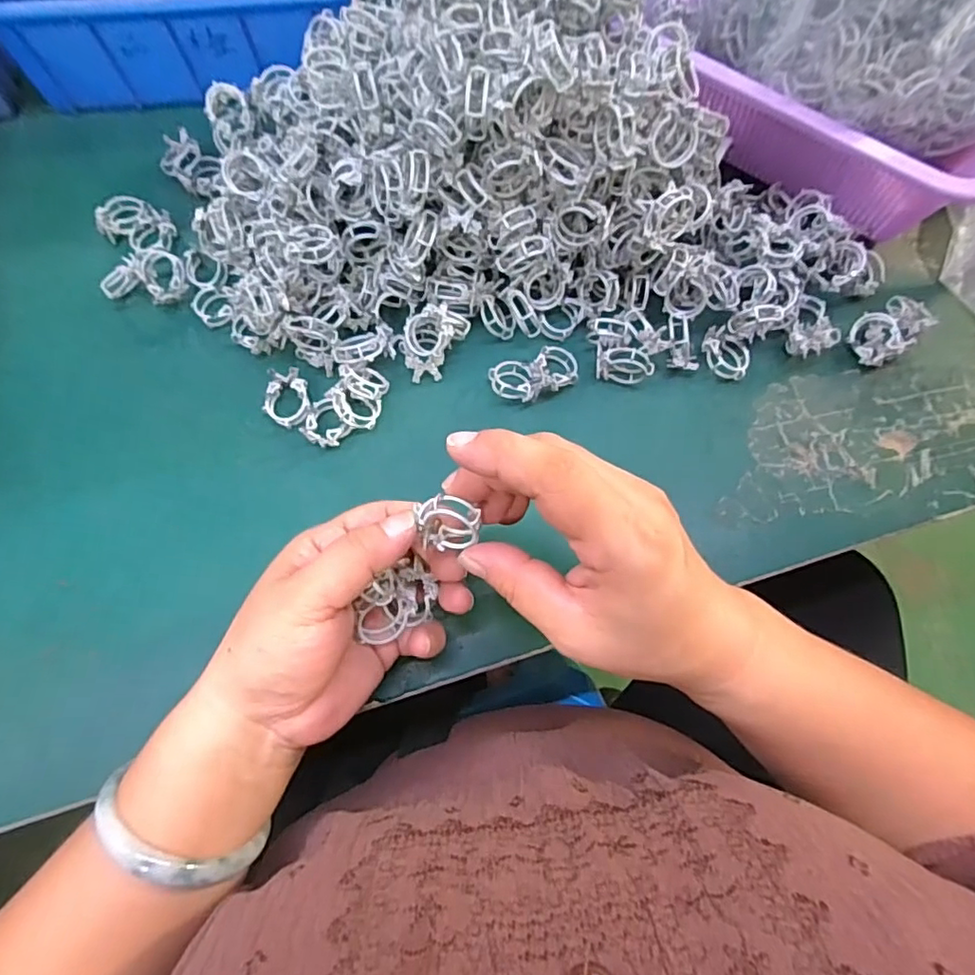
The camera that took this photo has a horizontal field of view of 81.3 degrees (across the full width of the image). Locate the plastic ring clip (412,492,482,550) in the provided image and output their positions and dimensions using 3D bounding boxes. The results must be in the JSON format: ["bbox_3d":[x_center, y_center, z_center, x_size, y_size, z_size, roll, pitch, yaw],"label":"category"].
[{"bbox_3d":[-0.016,0.015,0.236,0.025,0.023,0.018,1,72,0],"label":"plastic ring clip"}]

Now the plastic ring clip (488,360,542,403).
[{"bbox_3d":[0.016,-0.062,0.336,0.030,0.017,0.024,5,72,2],"label":"plastic ring clip"}]

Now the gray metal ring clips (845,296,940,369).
[{"bbox_3d":[0.240,-0.094,0.343,0.047,0.020,0.029,-33,75,-10],"label":"gray metal ring clips"}]

